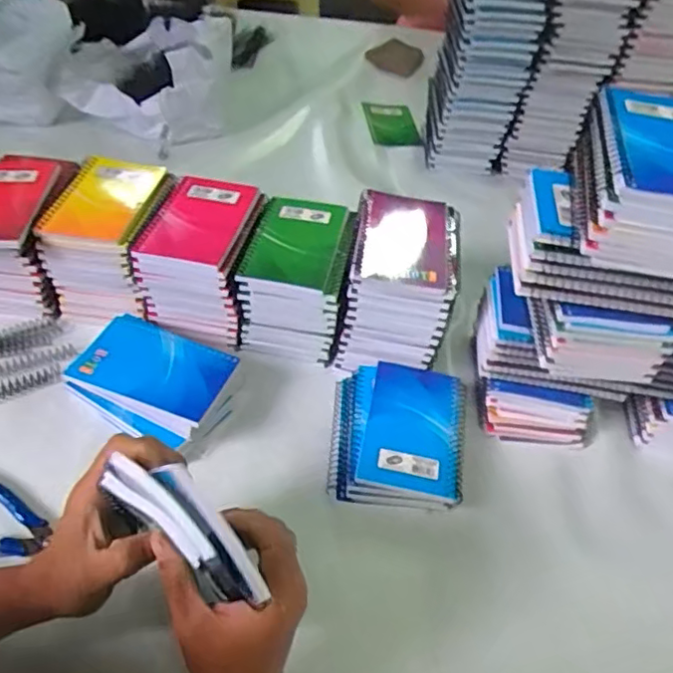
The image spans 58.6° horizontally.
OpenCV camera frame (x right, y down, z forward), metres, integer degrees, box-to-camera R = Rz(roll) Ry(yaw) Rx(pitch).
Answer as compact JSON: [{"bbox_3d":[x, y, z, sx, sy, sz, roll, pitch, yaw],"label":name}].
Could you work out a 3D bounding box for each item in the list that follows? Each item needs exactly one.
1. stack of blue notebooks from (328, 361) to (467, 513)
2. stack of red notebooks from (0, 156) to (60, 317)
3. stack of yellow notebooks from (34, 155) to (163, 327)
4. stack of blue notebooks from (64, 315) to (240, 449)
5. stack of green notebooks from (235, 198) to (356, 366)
[{"bbox_3d":[0.056,0.083,0.534,0.115,0.031,0.133,7,49,0],"label":"stack of blue notebooks"},{"bbox_3d":[-0.324,-0.100,0.602,0.108,0.103,0.135,0,50,-5],"label":"stack of red notebooks"},{"bbox_3d":[-0.224,-0.101,0.607,0.088,0.109,0.135,5,49,-1],"label":"stack of yellow notebooks"},{"bbox_3d":[-0.163,0.035,0.536,0.127,0.032,0.100,23,51,14],"label":"stack of blue notebooks"},{"bbox_3d":[-0.038,-0.062,0.605,0.094,0.099,0.135,8,49,2],"label":"stack of green notebooks"}]

